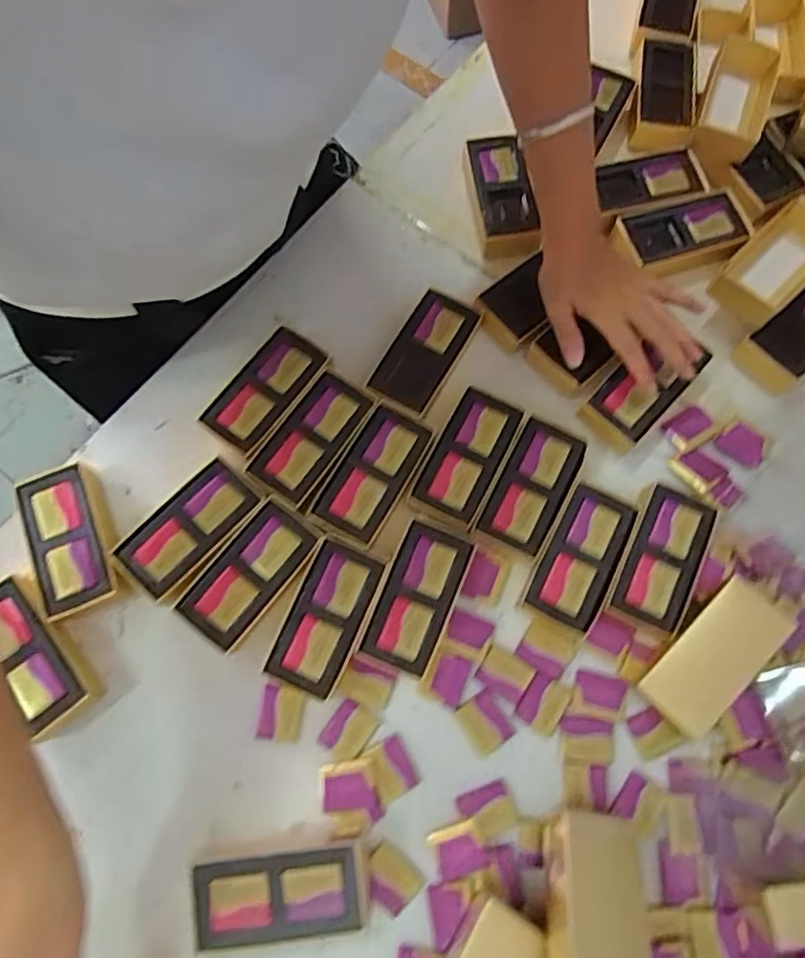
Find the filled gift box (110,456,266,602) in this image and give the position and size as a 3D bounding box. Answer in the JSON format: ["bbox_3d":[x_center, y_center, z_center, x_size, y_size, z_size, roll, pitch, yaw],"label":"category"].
[{"bbox_3d":[-0.169,0.042,0.484,0.057,0.033,0.114,43,78,10],"label":"filled gift box"}]

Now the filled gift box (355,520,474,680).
[{"bbox_3d":[0.011,0.095,0.471,0.057,0.030,0.110,22,75,5],"label":"filled gift box"}]

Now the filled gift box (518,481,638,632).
[{"bbox_3d":[0.141,0.064,0.481,0.056,0.027,0.108,26,75,6],"label":"filled gift box"}]

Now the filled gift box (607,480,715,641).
[{"bbox_3d":[0.207,0.065,0.479,0.057,0.022,0.117,25,75,6],"label":"filled gift box"}]

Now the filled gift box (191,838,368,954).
[{"bbox_3d":[-0.082,0.285,0.413,0.114,0.033,0.055,-7,74,-3],"label":"filled gift box"}]

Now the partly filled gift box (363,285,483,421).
[{"bbox_3d":[0.020,-0.107,0.529,0.057,0.035,0.116,28,75,7],"label":"partly filled gift box"}]

